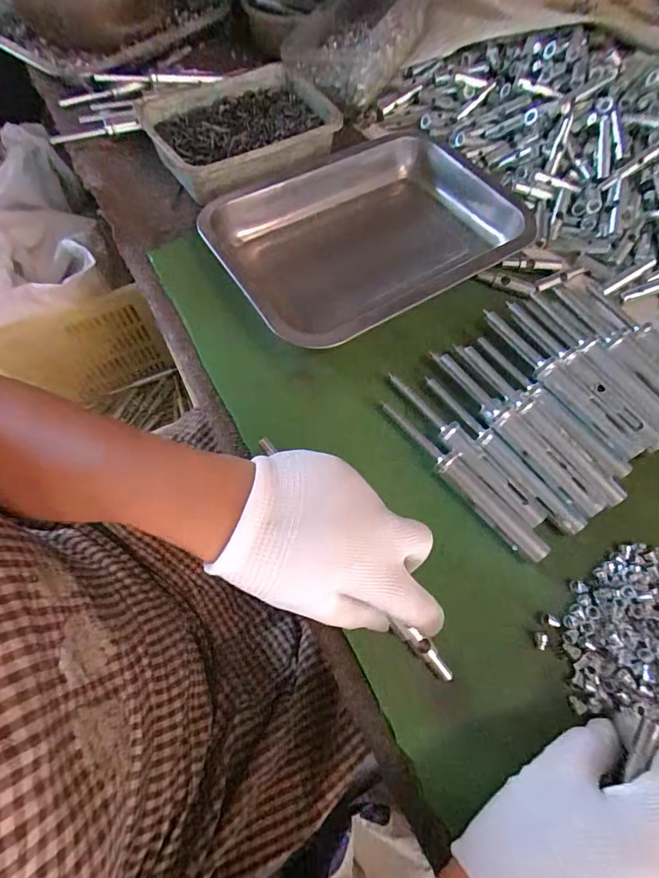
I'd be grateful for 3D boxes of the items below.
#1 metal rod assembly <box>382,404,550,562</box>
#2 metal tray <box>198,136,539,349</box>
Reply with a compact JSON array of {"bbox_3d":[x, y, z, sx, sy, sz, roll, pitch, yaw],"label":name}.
[{"bbox_3d":[0.090,0.025,0.304,0.018,0.012,0.141,-37,70,-17],"label":"metal rod assembly"},{"bbox_3d":[0.048,-0.188,0.404,0.270,0.051,0.193,-32,70,-14],"label":"metal tray"}]

